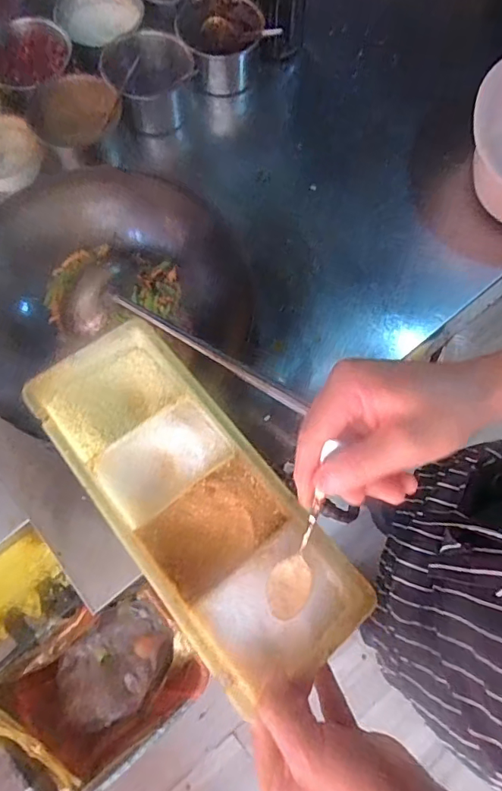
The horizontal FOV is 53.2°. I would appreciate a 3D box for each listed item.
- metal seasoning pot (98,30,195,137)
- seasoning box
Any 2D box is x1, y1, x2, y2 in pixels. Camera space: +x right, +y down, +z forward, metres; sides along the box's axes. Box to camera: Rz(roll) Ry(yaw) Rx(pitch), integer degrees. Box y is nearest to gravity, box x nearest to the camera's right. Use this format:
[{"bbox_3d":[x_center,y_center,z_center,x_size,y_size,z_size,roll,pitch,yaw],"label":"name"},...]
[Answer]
[{"bbox_3d":[-0.152,-0.459,0.753,0.114,0.098,0.123,0,75,-1],"label":"metal seasoning pot"},{"bbox_3d":[-0.048,0.079,0.407,0.124,0.061,0.305,-38,69,-10],"label":"seasoning box"}]

